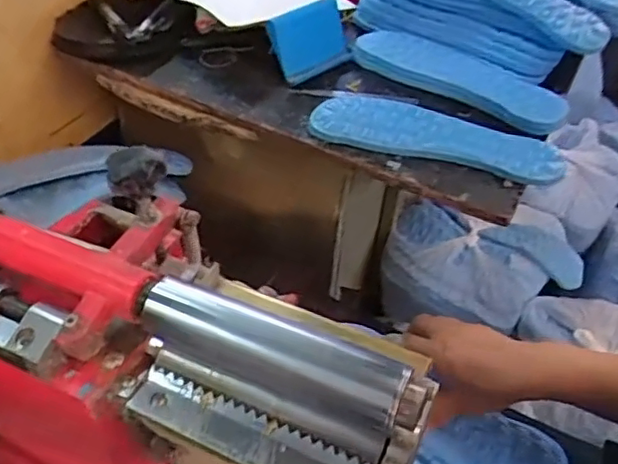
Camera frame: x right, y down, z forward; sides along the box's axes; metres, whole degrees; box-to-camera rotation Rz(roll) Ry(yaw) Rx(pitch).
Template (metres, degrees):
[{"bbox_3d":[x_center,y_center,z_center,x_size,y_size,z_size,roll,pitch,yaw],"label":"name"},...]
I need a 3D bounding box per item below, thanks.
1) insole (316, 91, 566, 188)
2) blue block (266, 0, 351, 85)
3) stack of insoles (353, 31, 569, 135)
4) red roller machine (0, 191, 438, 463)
[{"bbox_3d":[0.135,-0.105,0.650,0.255,0.015,0.098,13,45,8],"label":"insole"},{"bbox_3d":[0.005,-0.226,0.716,0.118,0.075,0.018,-35,14,-38],"label":"blue block"},{"bbox_3d":[0.179,-0.187,0.731,0.257,0.019,0.088,30,49,24],"label":"stack of insoles"},{"bbox_3d":[-0.166,0.088,0.445,0.477,0.263,0.150,21,46,18],"label":"red roller machine"}]

